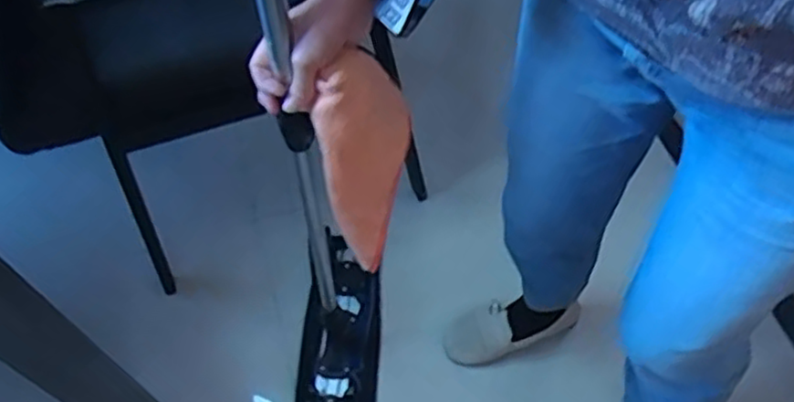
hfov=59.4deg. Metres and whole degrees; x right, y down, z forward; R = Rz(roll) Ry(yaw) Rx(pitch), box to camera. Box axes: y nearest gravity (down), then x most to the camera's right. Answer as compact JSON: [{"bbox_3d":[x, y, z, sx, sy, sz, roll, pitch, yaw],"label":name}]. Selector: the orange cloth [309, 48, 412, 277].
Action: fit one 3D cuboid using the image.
[{"bbox_3d":[-0.028,-0.041,0.727,0.095,0.228,0.019,-25,33,-28],"label":"orange cloth"}]

